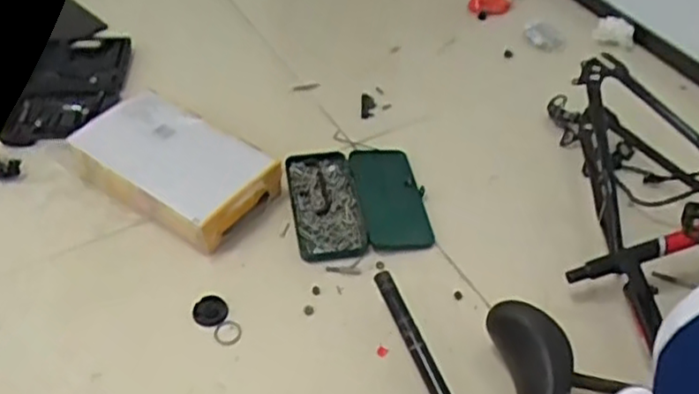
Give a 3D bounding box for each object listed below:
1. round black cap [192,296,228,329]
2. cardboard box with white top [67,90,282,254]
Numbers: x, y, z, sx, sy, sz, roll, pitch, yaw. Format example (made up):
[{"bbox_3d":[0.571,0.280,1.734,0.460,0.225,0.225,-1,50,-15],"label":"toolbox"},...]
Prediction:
[{"bbox_3d":[-0.220,0.181,1.097,0.053,0.015,0.050,1,46,-1],"label":"round black cap"},{"bbox_3d":[-0.319,-0.061,1.241,0.350,0.090,0.207,28,51,22],"label":"cardboard box with white top"}]

